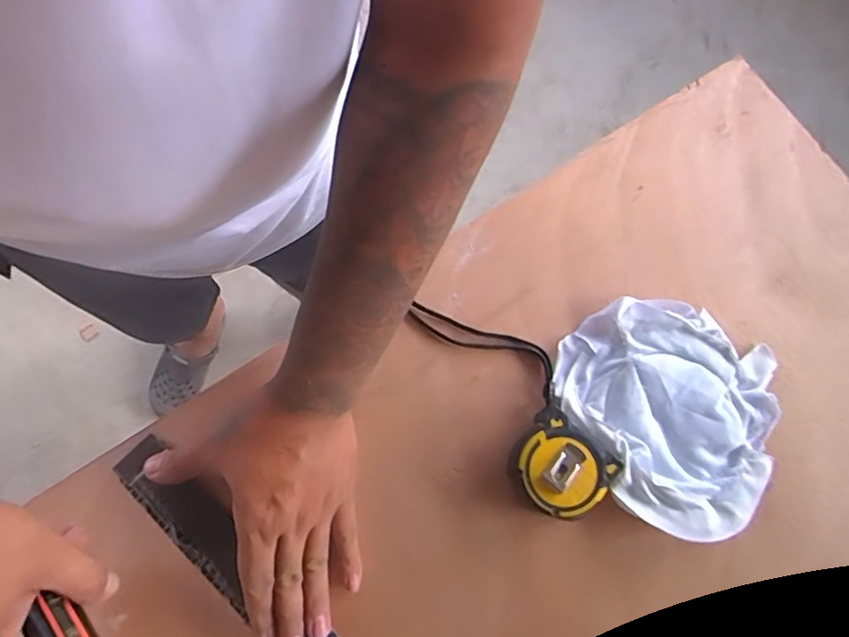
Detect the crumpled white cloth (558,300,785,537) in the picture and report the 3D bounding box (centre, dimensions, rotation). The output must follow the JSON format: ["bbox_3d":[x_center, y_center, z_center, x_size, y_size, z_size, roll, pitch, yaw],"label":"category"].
[{"bbox_3d":[0.194,0.066,0.427,0.156,0.018,0.173,-29,81,-7],"label":"crumpled white cloth"}]

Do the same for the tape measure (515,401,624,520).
[{"bbox_3d":[0.096,0.108,0.408,0.065,0.032,0.060,41,81,7],"label":"tape measure"}]

